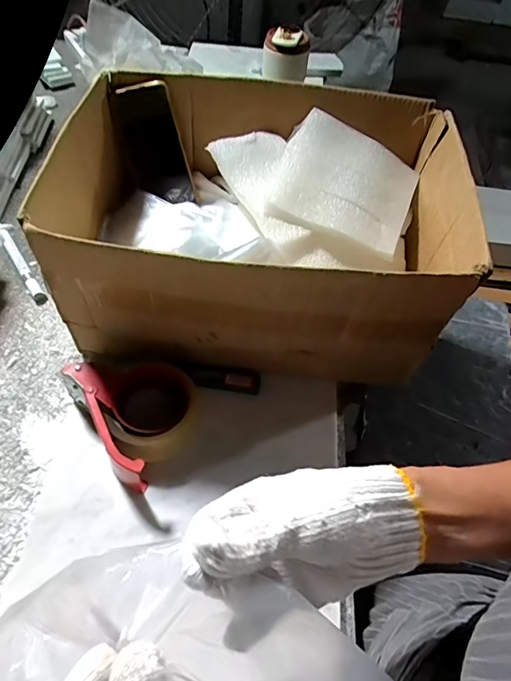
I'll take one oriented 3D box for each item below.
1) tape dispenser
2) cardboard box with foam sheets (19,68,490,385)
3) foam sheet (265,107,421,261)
[{"bbox_3d":[-0.126,0.068,0.509,0.120,0.075,0.148,-31,65,-22],"label":"tape dispenser"},{"bbox_3d":[0.009,-0.153,0.567,0.431,0.183,0.337,5,57,-2],"label":"cardboard box with foam sheets"},{"bbox_3d":[0.111,-0.196,0.578,0.175,0.020,0.170,27,68,0],"label":"foam sheet"}]

